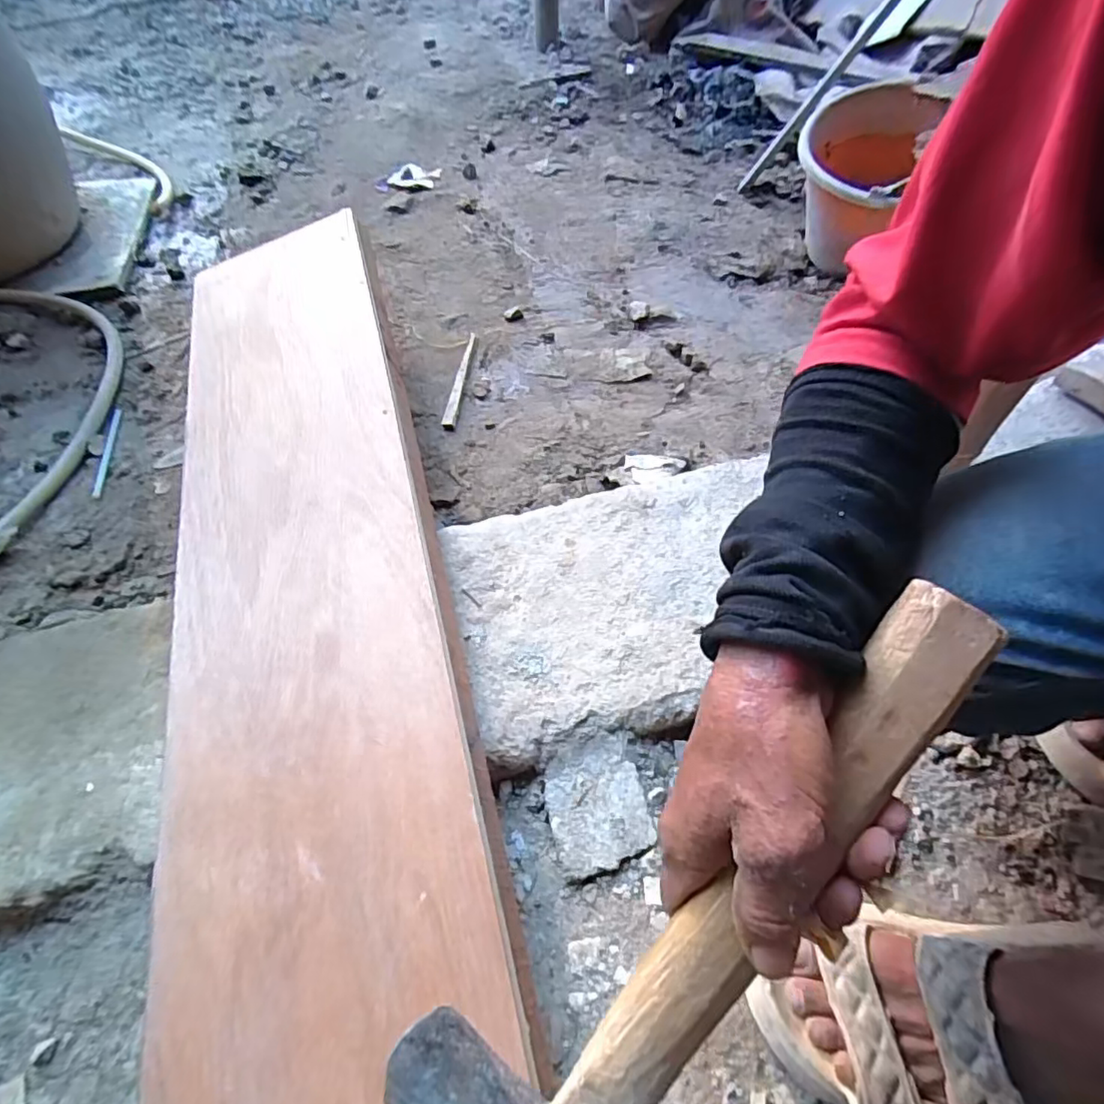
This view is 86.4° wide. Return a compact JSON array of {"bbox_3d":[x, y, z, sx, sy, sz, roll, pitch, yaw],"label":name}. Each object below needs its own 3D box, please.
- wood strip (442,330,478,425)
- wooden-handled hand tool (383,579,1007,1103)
[{"bbox_3d":[-0.125,-0.246,0.825,0.016,0.015,0.196,3,53,3],"label":"wood strip"},{"bbox_3d":[0.062,0.154,0.256,0.103,0.029,0.336,41,97,27],"label":"wooden-handled hand tool"}]

